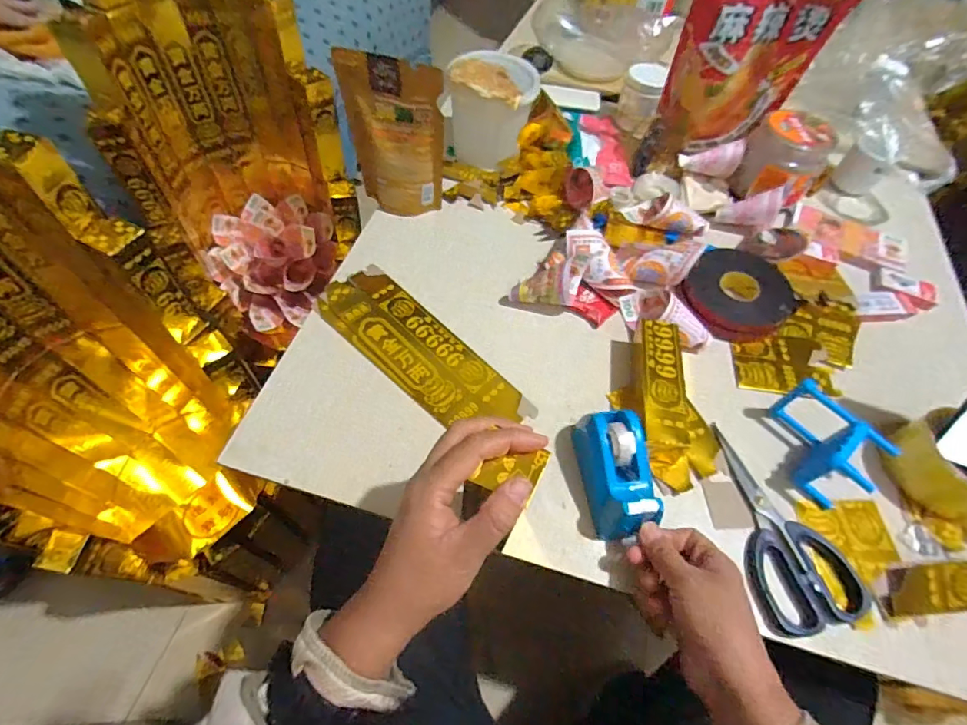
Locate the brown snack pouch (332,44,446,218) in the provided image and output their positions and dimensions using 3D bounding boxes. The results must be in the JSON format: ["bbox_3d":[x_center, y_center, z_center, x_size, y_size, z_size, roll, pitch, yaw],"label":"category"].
[{"bbox_3d":[-0.106,-0.266,0.579,0.111,0.189,0.038,5,57,-1],"label":"brown snack pouch"}]

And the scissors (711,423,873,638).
[{"bbox_3d":[0.273,0.147,0.442,0.092,0.016,0.184,-8,58,-9],"label":"scissors"}]

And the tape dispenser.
[{"bbox_3d":[0.123,0.101,0.431,0.055,0.055,0.105,-5,58,-8],"label":"tape dispenser"}]

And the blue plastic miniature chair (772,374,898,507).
[{"bbox_3d":[0.322,0.079,0.457,0.063,0.067,0.099,-28,64,-20],"label":"blue plastic miniature chair"}]

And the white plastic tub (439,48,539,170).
[{"bbox_3d":[0.014,-0.357,0.676,0.106,0.129,0.105,2,57,-3],"label":"white plastic tub"}]

